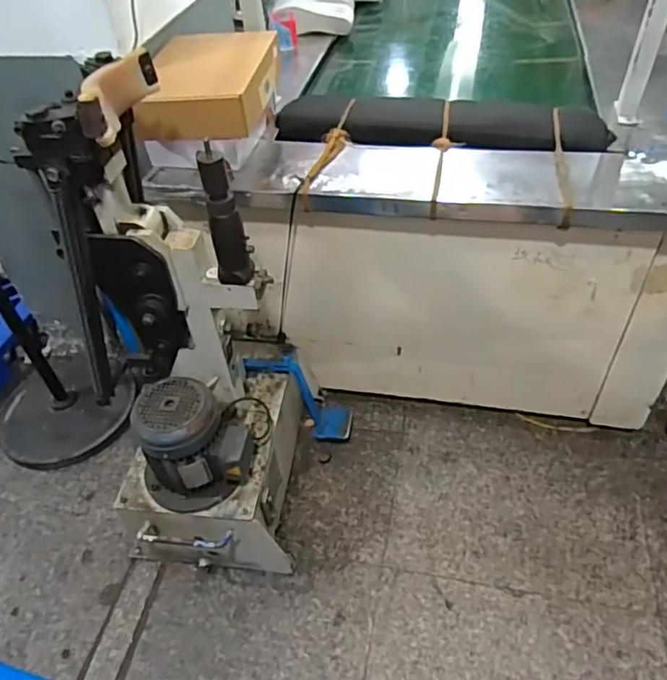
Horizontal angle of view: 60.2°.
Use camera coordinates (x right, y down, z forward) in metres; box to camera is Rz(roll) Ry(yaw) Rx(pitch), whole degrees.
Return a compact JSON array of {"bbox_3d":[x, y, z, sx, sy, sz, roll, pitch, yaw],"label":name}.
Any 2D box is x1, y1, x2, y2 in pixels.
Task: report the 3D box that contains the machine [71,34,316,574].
[{"bbox_3d":[-0.287,0.031,1.123,0.343,0.982,0.492,2,45,8],"label":"machine"}]

